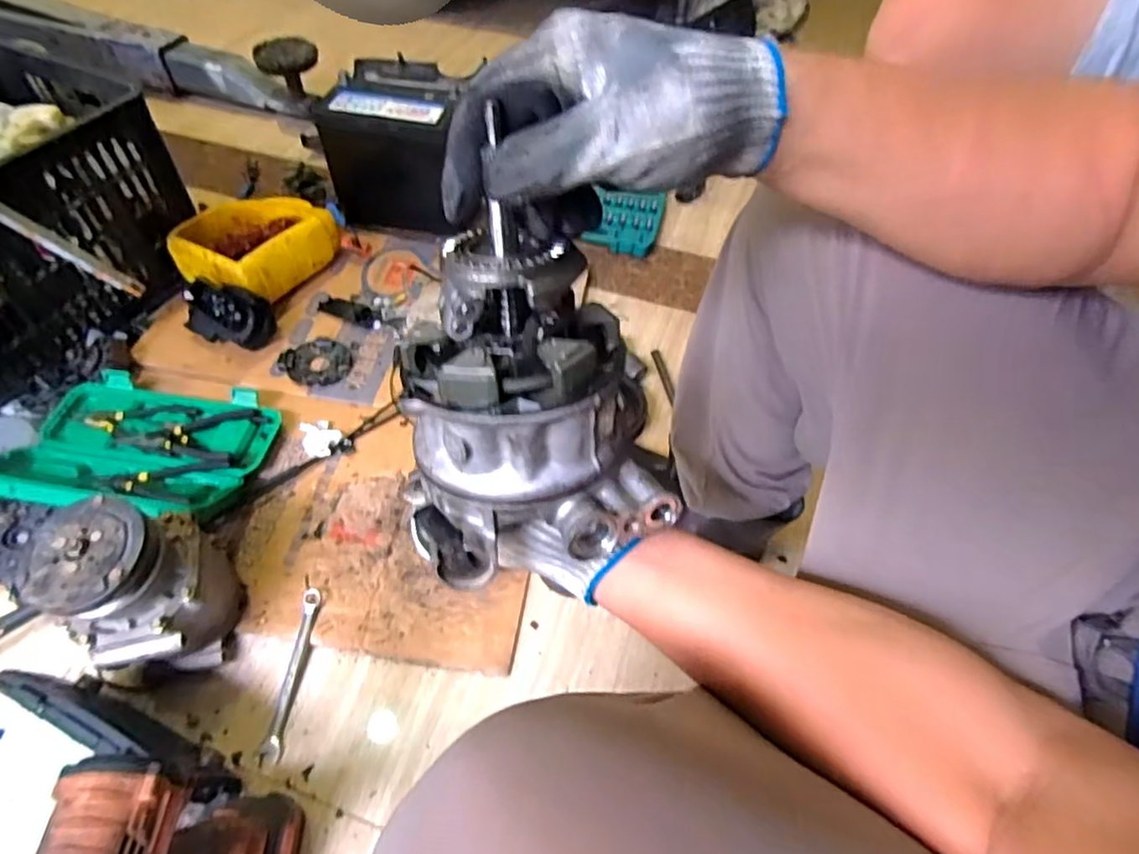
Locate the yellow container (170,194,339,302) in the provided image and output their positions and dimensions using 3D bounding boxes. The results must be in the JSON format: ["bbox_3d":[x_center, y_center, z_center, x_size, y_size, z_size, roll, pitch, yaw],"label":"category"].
[{"bbox_3d":[-0.488,-0.283,0.992,0.179,0.093,0.207,25,56,16],"label":"yellow container"}]

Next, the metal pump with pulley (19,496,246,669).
[{"bbox_3d":[-0.412,0.161,0.625,0.115,0.199,0.127,-17,56,-14],"label":"metal pump with pulley"}]

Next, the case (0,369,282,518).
[{"bbox_3d":[-0.540,0.019,0.785,0.296,0.073,0.208,7,53,3],"label":"case"}]

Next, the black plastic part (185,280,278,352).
[{"bbox_3d":[-0.494,-0.158,0.908,0.119,0.074,0.063,9,53,5],"label":"black plastic part"}]

